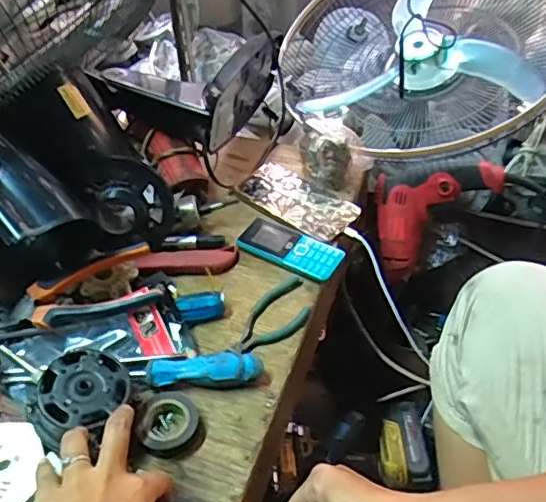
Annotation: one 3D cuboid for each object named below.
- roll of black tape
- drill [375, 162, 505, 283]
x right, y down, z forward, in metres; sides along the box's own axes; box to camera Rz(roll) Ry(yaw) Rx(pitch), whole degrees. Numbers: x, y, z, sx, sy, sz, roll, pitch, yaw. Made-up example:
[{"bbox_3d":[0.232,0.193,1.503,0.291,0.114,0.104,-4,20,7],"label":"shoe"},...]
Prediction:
[{"bbox_3d":[-0.095,0.159,0.542,0.058,0.020,0.060,0,45,0],"label":"roll of black tape"},{"bbox_3d":[0.212,-0.066,0.856,0.131,0.236,0.083,41,30,5],"label":"drill"}]

